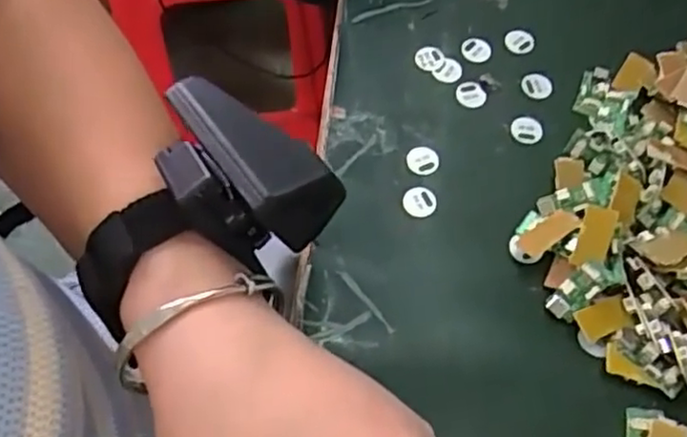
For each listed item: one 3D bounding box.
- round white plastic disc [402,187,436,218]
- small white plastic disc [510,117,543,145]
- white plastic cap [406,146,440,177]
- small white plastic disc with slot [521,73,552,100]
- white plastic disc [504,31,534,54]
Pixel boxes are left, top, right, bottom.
[{"bbox_3d":[0.040,-0.009,0.355,0.017,0.004,0.017,1,62,-2],"label":"round white plastic disc"},{"bbox_3d":[0.103,-0.050,0.380,0.017,0.004,0.017,1,62,-2],"label":"small white plastic disc"},{"bbox_3d":[0.042,-0.031,0.366,0.016,0.004,0.016,1,62,-2],"label":"white plastic cap"},{"bbox_3d":[0.112,-0.077,0.396,0.018,0.004,0.015,25,64,10],"label":"small white plastic disc with slot"},{"bbox_3d":[0.105,-0.106,0.408,0.017,0.004,0.017,1,62,-2],"label":"white plastic disc"}]

